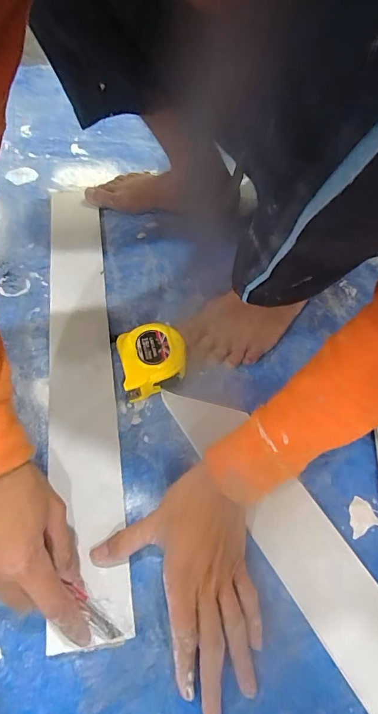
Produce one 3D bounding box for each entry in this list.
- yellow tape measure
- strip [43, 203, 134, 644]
[{"bbox_3d":[-0.045,0.002,0.453,0.077,0.036,0.082,-11,59,-10],"label":"yellow tape measure"},{"bbox_3d":[-0.133,-0.008,0.472,0.078,0.012,0.585,-8,58,-8],"label":"strip"}]

